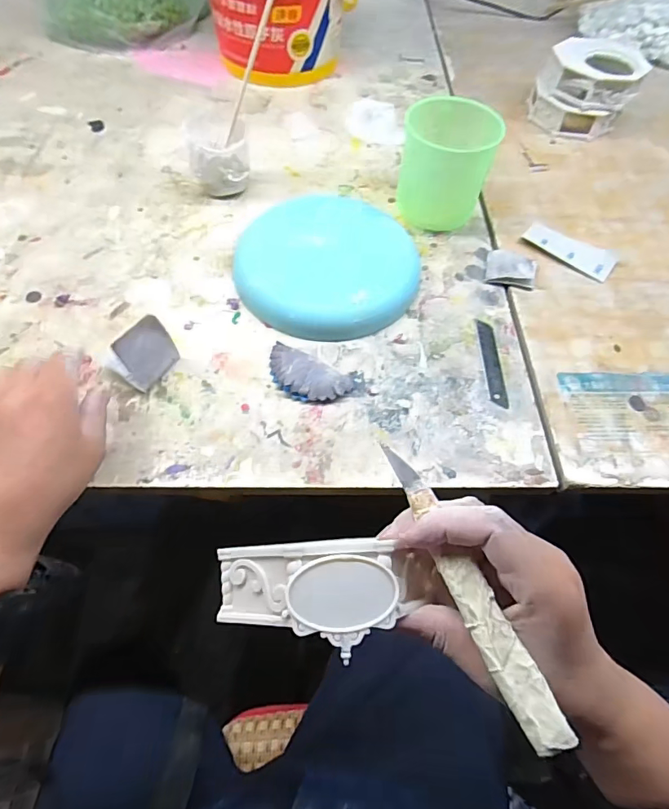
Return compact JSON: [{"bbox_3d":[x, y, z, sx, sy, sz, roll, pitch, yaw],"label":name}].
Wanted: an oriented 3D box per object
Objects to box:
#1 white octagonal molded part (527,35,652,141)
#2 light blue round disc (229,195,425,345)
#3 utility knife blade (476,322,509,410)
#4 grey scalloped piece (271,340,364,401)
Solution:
[{"bbox_3d":[0.333,-0.422,0.626,0.127,0.080,0.100,23,61,10],"label":"white octagonal molded part"},{"bbox_3d":[-0.007,-0.140,0.471,0.171,0.030,0.171,1,60,-2],"label":"light blue round disc"},{"bbox_3d":[0.146,-0.041,0.435,0.016,0.004,0.096,2,60,-2],"label":"utility knife blade"},{"bbox_3d":[-0.020,-0.025,0.411,0.086,0.015,0.046,19,61,8],"label":"grey scalloped piece"}]

